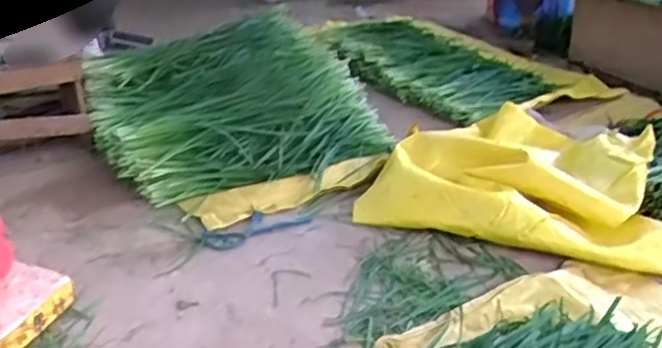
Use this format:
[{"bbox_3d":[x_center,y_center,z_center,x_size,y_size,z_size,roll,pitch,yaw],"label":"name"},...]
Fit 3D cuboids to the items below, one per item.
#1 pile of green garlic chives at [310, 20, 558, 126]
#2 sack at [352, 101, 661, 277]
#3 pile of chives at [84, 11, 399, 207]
[{"bbox_3d":[0.263,-0.335,1.925,0.370,0.092,0.708,-21,35,-35],"label":"pile of green garlic chives"},{"bbox_3d":[0.434,-0.010,1.370,0.655,0.154,0.457,11,30,18],"label":"sack"},{"bbox_3d":[-0.240,-0.191,1.605,0.618,0.195,0.622,-11,31,-22],"label":"pile of chives"}]

